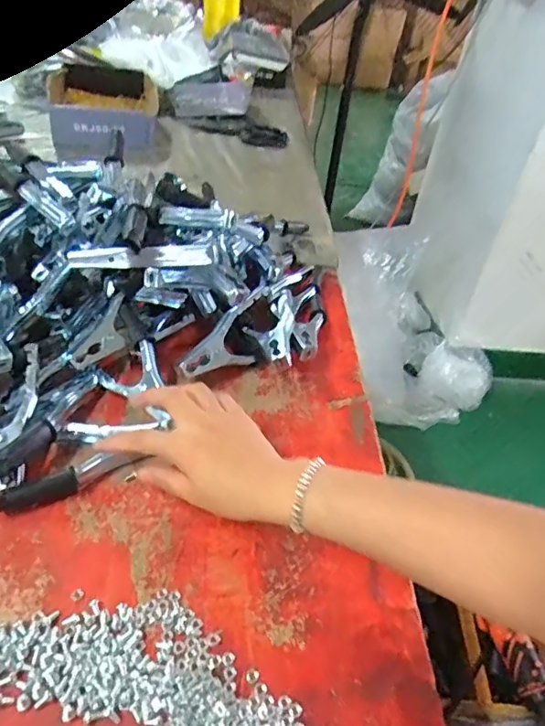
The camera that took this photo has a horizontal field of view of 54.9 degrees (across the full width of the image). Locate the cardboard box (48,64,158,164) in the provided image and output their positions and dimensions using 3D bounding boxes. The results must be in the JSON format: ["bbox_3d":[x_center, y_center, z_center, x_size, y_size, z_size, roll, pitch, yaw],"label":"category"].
[{"bbox_3d":[-0.345,-0.527,1.098,0.210,0.074,0.301,-5,42,-15],"label":"cardboard box"}]

